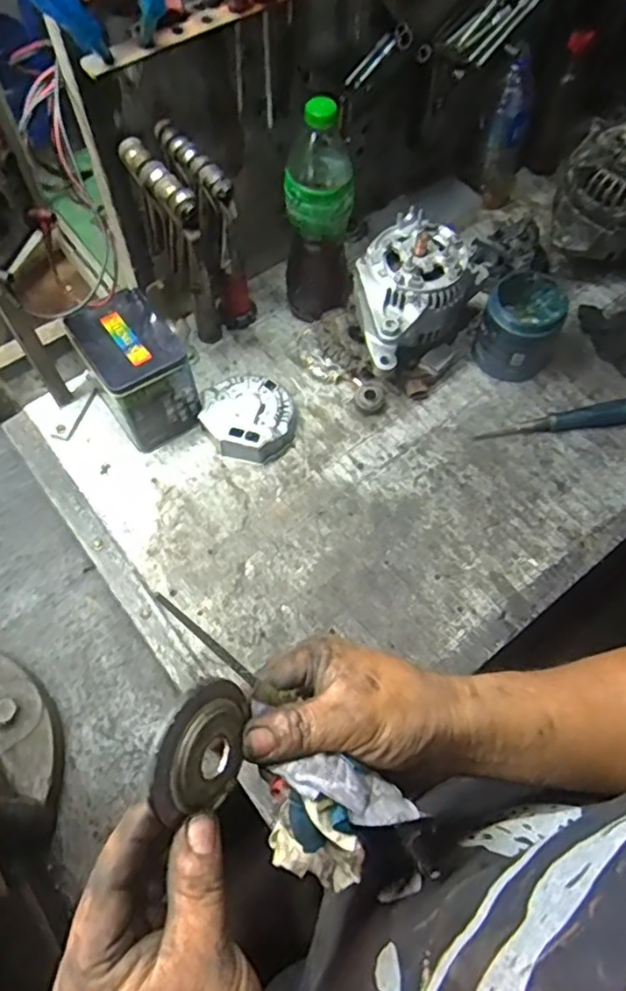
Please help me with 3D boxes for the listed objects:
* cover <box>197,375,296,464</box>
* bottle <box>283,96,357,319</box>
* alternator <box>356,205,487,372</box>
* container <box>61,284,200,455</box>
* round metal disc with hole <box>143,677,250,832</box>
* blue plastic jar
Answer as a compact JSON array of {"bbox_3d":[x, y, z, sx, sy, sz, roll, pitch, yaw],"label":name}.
[{"bbox_3d":[-0.076,-0.097,0.757,0.114,0.039,0.113,30,66,15],"label":"cover"},{"bbox_3d":[0.005,-0.317,0.731,0.081,0.264,0.065,5,62,3],"label":"bottle"},{"bbox_3d":[0.116,-0.246,0.752,0.159,0.120,0.123,-32,67,-16],"label":"alternator"},{"bbox_3d":[-0.204,-0.143,0.724,0.094,0.121,0.127,-34,67,-16],"label":"container"},{"bbox_3d":[-0.055,0.123,0.309,0.010,0.054,0.065,-1,53,41],"label":"round metal disc with hole"},{"bbox_3d":[0.255,-0.210,0.767,0.089,0.091,0.090,0,62,0],"label":"blue plastic jar"}]

